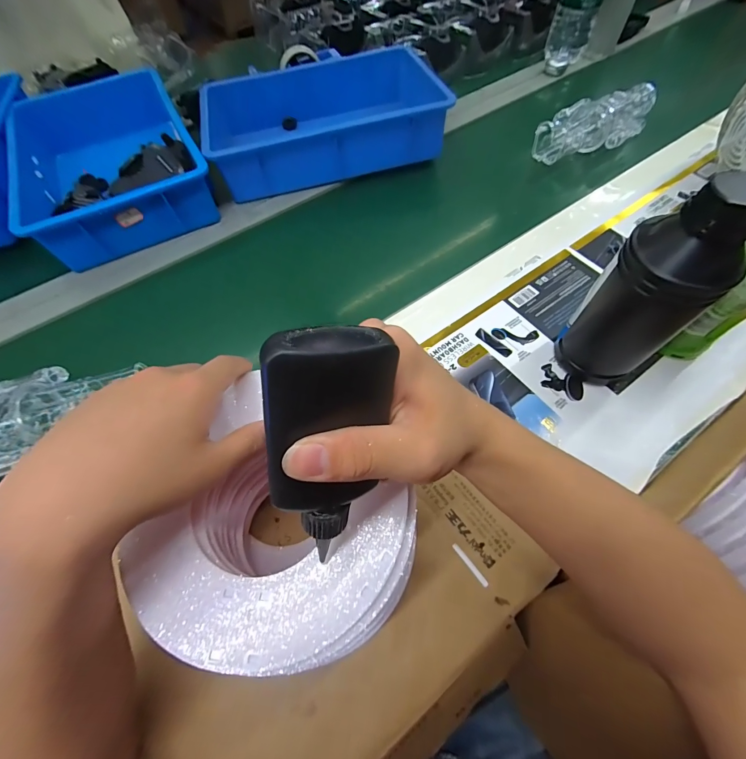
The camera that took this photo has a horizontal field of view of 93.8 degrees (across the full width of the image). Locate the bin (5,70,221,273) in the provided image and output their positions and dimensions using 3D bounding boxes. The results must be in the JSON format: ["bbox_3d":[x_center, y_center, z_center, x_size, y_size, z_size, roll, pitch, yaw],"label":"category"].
[{"bbox_3d":[-0.454,-0.372,0.608,0.273,0.115,0.386,-27,63,-13],"label":"bin"}]

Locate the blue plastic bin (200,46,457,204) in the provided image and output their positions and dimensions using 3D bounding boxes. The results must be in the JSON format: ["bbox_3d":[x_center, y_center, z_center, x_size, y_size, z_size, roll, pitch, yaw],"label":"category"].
[{"bbox_3d":[-0.091,-0.486,0.650,0.411,0.096,0.285,-14,61,-6],"label":"blue plastic bin"}]

